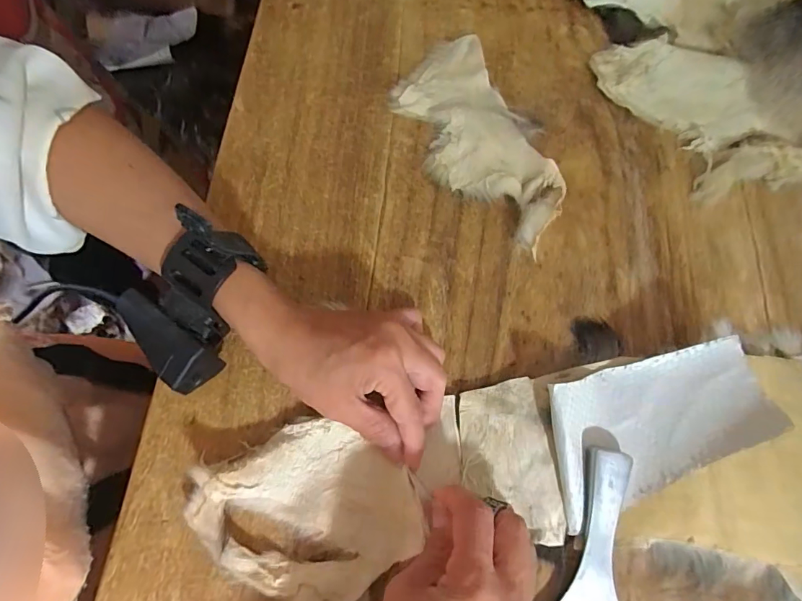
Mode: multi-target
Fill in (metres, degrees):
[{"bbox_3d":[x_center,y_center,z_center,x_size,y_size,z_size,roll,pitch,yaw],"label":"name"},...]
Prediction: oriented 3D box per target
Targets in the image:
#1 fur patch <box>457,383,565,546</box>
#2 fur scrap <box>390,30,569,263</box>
[{"bbox_3d":[0.066,0.100,0.271,0.054,0.005,0.093,-8,72,-5],"label":"fur patch"},{"bbox_3d":[0.059,-0.129,0.350,0.087,0.017,0.193,-22,72,-9],"label":"fur scrap"}]

